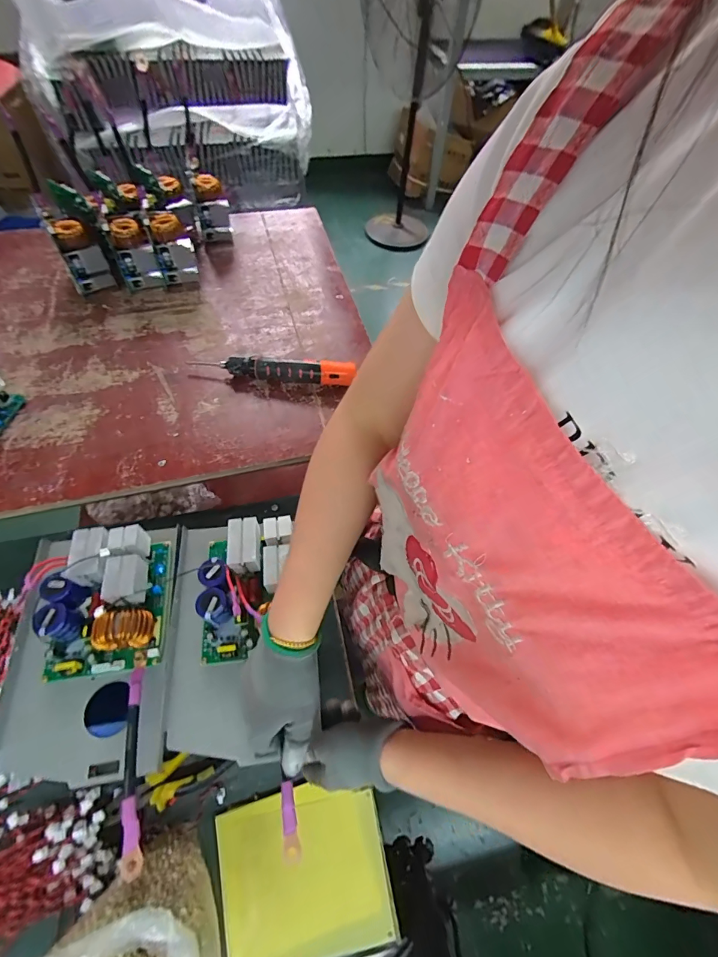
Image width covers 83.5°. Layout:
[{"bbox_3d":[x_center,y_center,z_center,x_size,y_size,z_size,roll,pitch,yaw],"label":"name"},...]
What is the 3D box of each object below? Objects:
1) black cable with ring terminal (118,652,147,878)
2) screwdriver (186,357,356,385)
[{"bbox_3d":[-0.225,0.274,0.404,0.016,0.016,0.187,-11,59,-11],"label":"black cable with ring terminal"},{"bbox_3d":[-0.156,-0.198,0.721,0.292,0.047,0.034,8,57,1],"label":"screwdriver"}]

